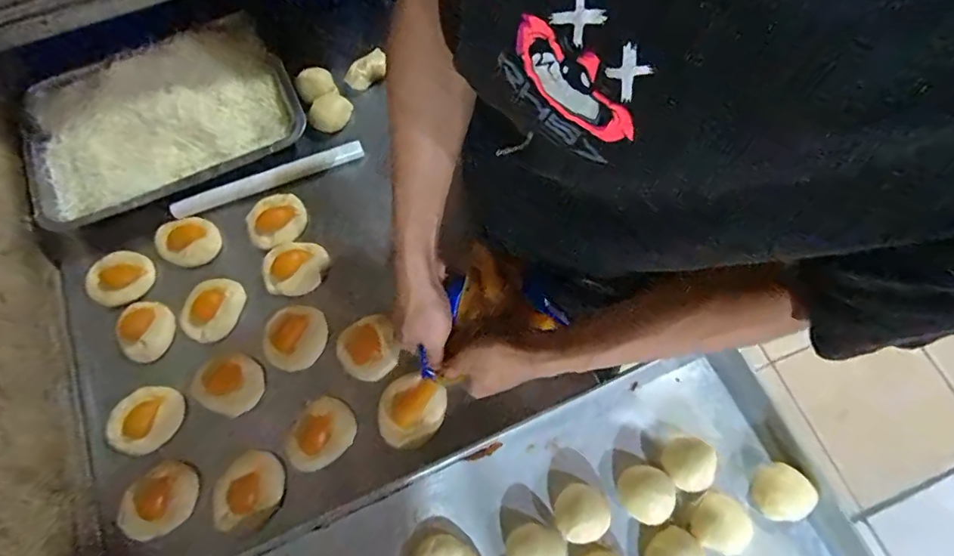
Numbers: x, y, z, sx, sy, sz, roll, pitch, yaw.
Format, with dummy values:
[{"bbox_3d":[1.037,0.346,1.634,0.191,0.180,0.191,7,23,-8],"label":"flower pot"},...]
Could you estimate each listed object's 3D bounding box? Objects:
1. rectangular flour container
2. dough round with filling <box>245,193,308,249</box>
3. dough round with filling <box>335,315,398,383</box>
[{"bbox_3d":[-0.425,-0.215,0.644,0.345,0.046,0.247,-28,72,-8],"label":"rectangular flour container"},{"bbox_3d":[-0.257,-0.075,0.616,0.071,0.010,0.069,0,72,2],"label":"dough round with filling"},{"bbox_3d":[-0.126,0.084,0.563,0.069,0.028,0.068,0,72,2],"label":"dough round with filling"}]

